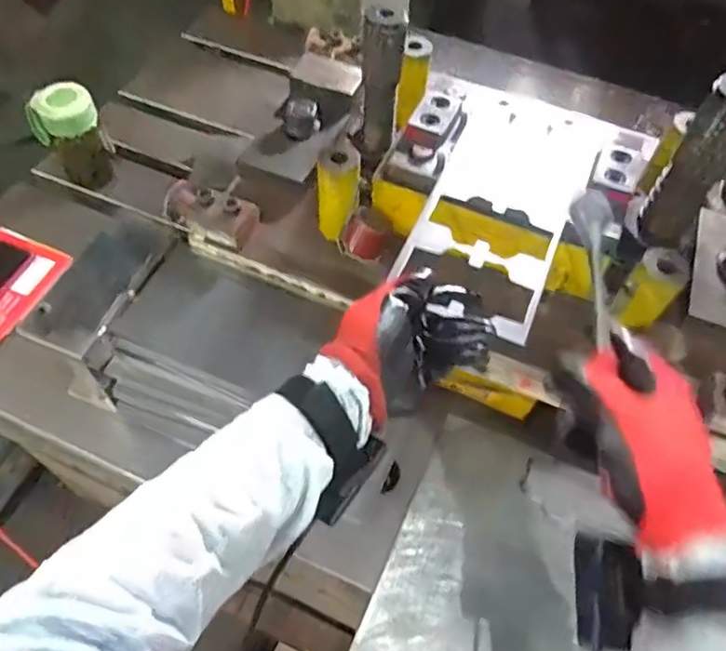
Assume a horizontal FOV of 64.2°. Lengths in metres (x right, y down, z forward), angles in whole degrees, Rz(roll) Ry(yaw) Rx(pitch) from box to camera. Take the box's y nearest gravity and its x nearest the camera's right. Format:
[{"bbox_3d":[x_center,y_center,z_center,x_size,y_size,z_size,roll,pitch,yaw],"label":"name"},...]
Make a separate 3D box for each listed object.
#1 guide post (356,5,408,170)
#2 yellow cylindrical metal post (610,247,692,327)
[{"bbox_3d":[0.015,-0.230,0.567,0.031,0.145,0.040,40,63,21],"label":"guide post"},{"bbox_3d":[0.250,-0.031,0.504,0.040,0.061,0.038,1,57,-2],"label":"yellow cylindrical metal post"}]

